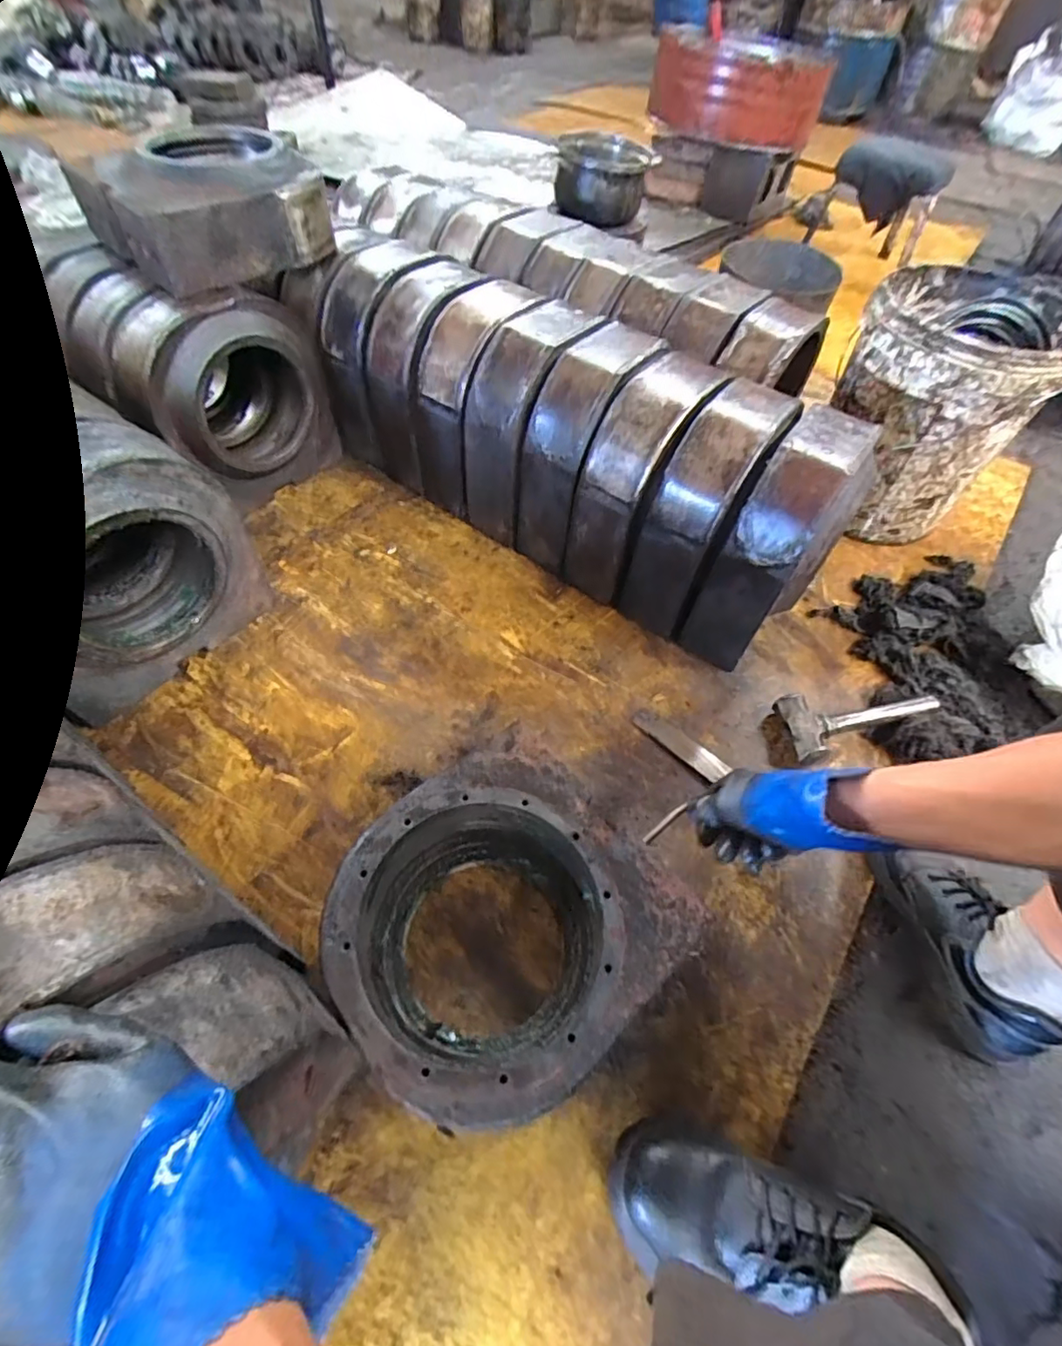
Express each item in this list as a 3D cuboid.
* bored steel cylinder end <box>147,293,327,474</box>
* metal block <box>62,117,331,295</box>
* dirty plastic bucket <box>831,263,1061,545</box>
[{"bbox_3d":[-0.461,-0.434,0.875,0.113,0.249,0.261,29,57,17],"label":"bored steel cylinder end"},{"bbox_3d":[-0.470,-0.689,0.822,0.253,0.113,0.263,38,60,20],"label":"metal block"},{"bbox_3d":[0.683,-0.456,0.986,0.291,0.347,0.333,35,60,19],"label":"dirty plastic bucket"}]

